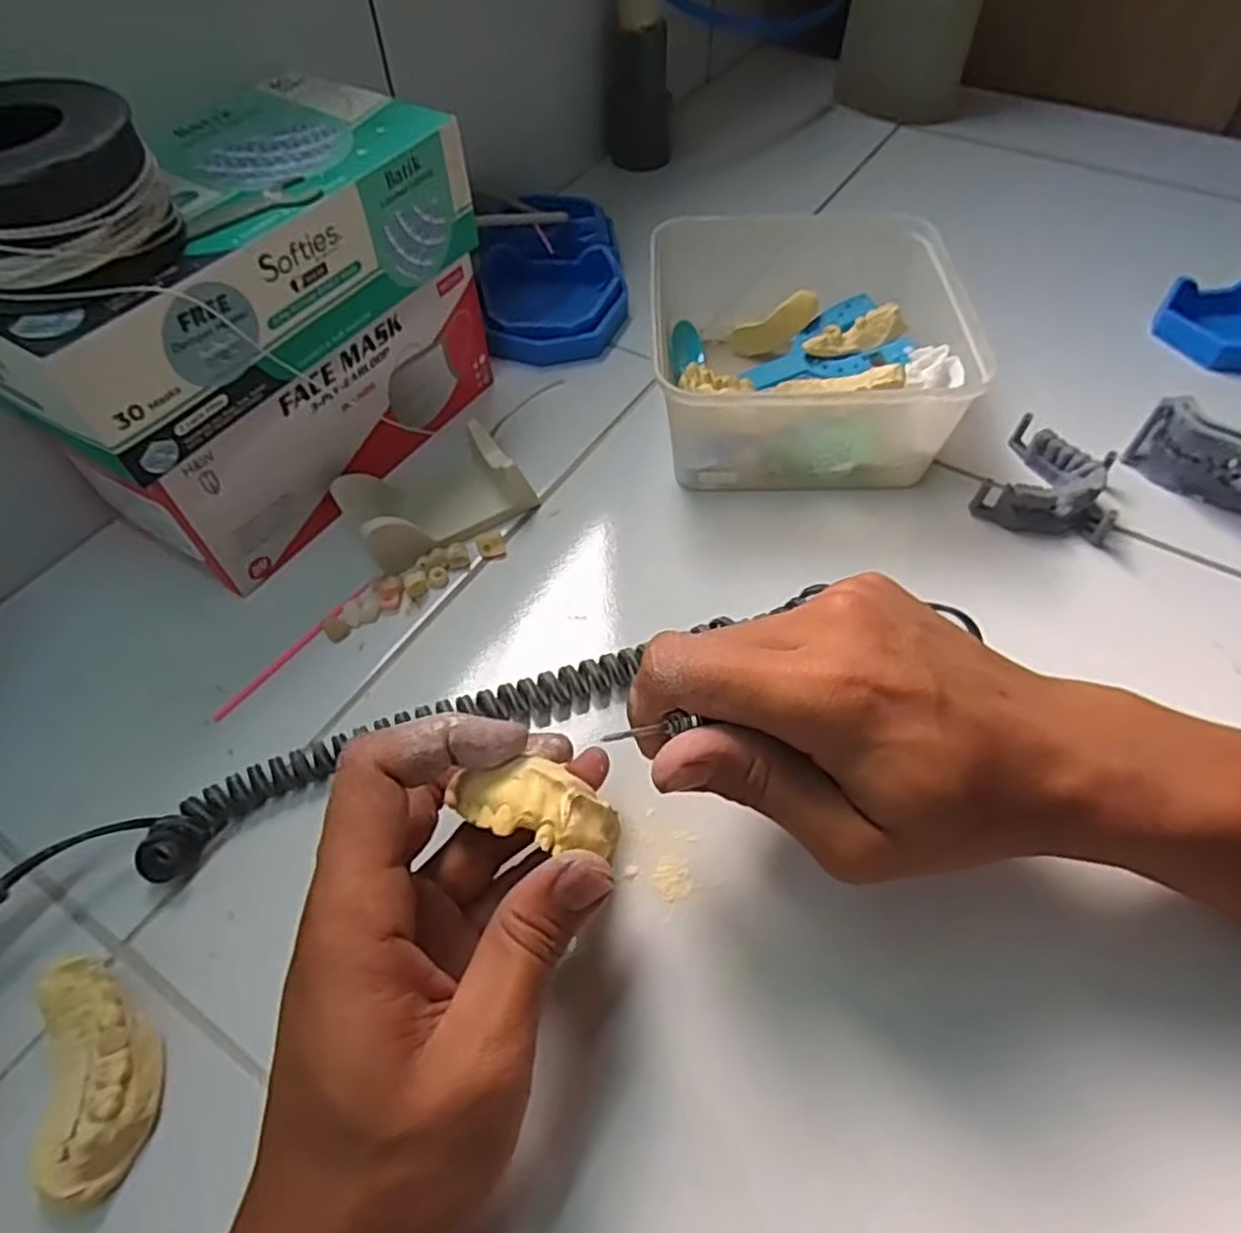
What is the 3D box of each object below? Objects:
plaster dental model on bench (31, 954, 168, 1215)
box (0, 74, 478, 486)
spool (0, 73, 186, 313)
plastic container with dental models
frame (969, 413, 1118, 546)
[{"bbox_3d":[-0.170,0.148,0.241,0.031,0.023,0.069,-14,56,-8],"label":"plaster dental model on bench"},{"bbox_3d":[-0.175,-0.155,0.321,0.100,0.065,0.217,27,60,18],"label":"box"},{"bbox_3d":[-0.200,-0.144,0.254,0.070,0.049,0.064,-1,55,1],"label":"spool"},{"bbox_3d":[0.100,-0.155,0.421,0.160,0.069,0.174,2,55,3],"label":"plastic container with dental models"},{"bbox_3d":[0.229,-0.069,0.387,0.062,0.026,0.070,28,60,19],"label":"frame"}]

